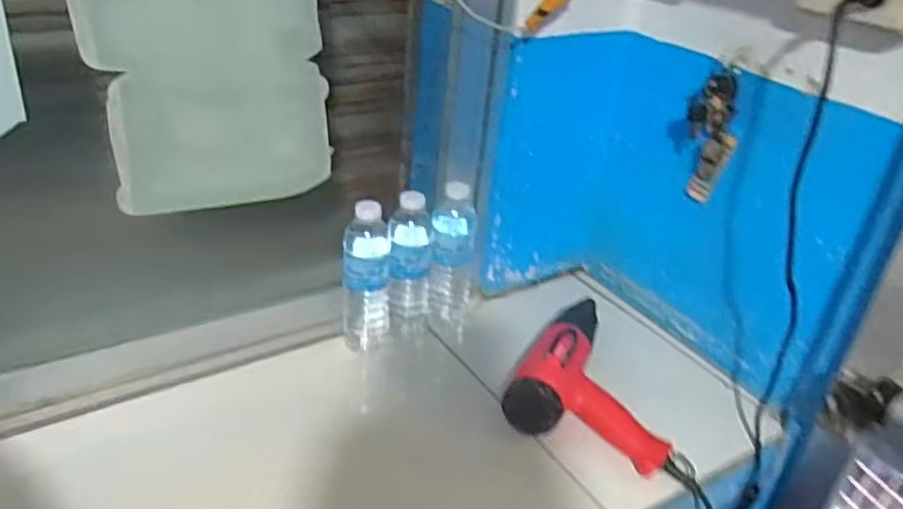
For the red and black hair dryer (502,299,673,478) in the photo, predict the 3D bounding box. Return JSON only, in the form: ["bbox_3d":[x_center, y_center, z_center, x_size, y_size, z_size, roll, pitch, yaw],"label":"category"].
[{"bbox_3d":[0.197,0.139,0.869,0.183,0.071,0.259,18,33,20],"label":"red and black hair dryer"}]

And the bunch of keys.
[{"bbox_3d":[0.319,-0.141,0.874,0.055,0.165,0.047,-17,37,-33],"label":"bunch of keys"}]

